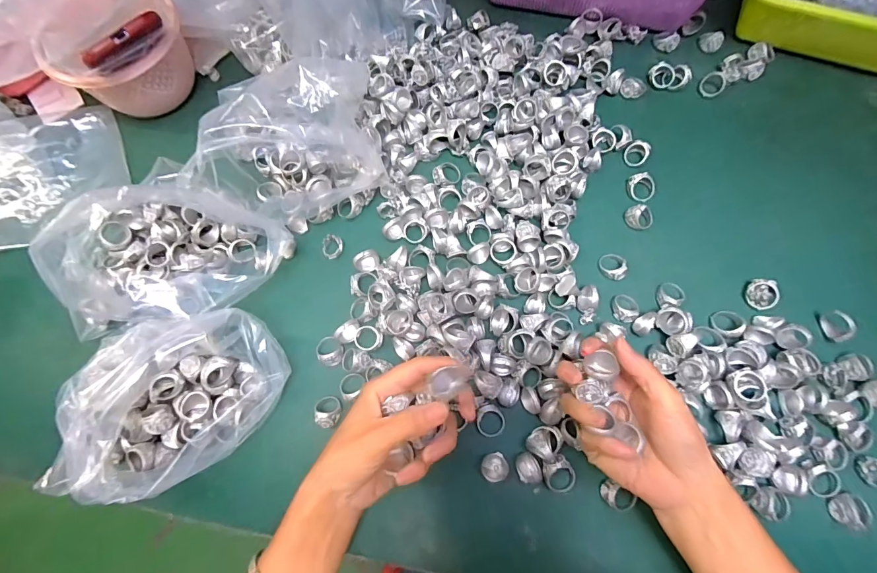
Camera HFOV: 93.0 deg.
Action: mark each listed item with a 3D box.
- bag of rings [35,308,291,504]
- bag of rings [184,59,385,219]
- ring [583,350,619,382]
[{"bbox_3d":[-0.212,0.094,0.350,0.129,0.102,0.154,12,73,5],"label":"bag of rings"},{"bbox_3d":[-0.160,-0.164,0.456,0.180,0.045,0.182,-10,72,-2],"label":"bag of rings"},{"bbox_3d":[0.120,0.059,0.310,0.026,0.020,0.022,-14,73,-4],"label":"ring"}]

